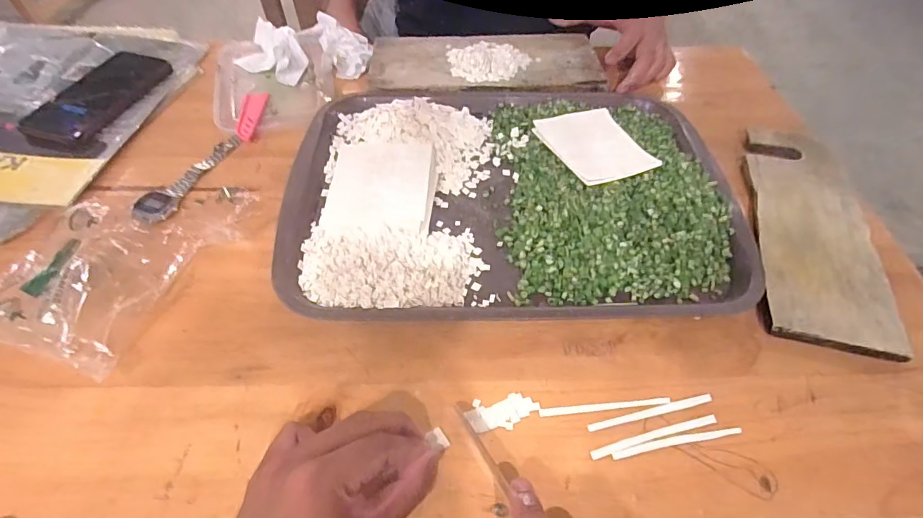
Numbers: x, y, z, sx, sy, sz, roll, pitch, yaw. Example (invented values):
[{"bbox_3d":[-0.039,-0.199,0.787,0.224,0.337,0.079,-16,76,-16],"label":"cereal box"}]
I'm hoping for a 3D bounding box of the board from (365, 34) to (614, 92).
[{"bbox_3d":[0.030,-0.256,0.577,0.283,0.012,0.125,-3,55,-3],"label":"board"}]

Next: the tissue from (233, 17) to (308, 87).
[{"bbox_3d":[-0.231,-0.263,0.572,0.095,0.029,0.075,23,58,15],"label":"tissue"}]

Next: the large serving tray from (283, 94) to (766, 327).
[{"bbox_3d":[0.049,-0.079,0.443,0.414,0.028,0.297,-1,55,-1],"label":"large serving tray"}]

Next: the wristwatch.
[{"bbox_3d":[-0.271,-0.085,0.456,0.032,0.010,0.133,16,56,11],"label":"wristwatch"}]

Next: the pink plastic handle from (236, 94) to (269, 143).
[{"bbox_3d":[-0.238,-0.165,0.516,0.025,0.010,0.080,-3,55,-3],"label":"pink plastic handle"}]

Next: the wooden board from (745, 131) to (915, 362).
[{"bbox_3d":[0.330,-0.040,0.431,0.100,0.011,0.272,13,56,9],"label":"wooden board"}]

